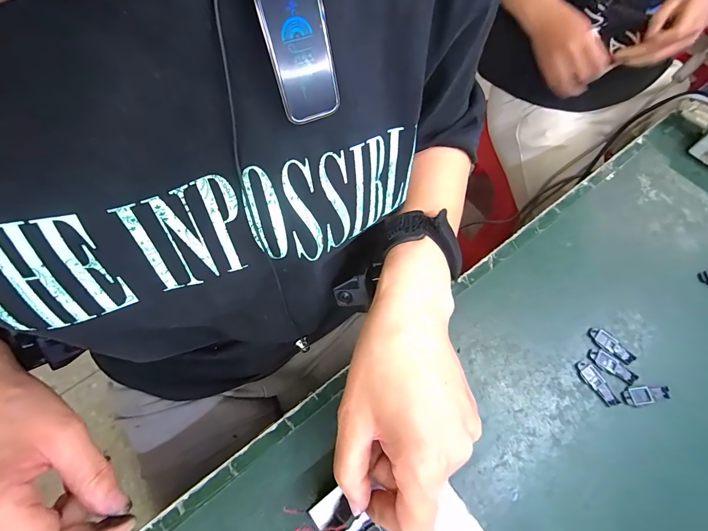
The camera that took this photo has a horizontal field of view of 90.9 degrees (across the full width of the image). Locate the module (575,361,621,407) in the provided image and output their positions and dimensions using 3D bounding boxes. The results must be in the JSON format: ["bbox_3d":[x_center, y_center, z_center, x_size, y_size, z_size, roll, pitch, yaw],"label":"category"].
[{"bbox_3d":[0.205,0.098,0.292,0.016,0.004,0.040,-31,69,-16],"label":"module"}]

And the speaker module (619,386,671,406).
[{"bbox_3d":[0.242,0.107,0.289,0.040,0.004,0.014,-5,64,-4],"label":"speaker module"}]

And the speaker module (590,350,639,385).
[{"bbox_3d":[0.223,0.085,0.298,0.038,0.004,0.015,35,68,14],"label":"speaker module"}]

